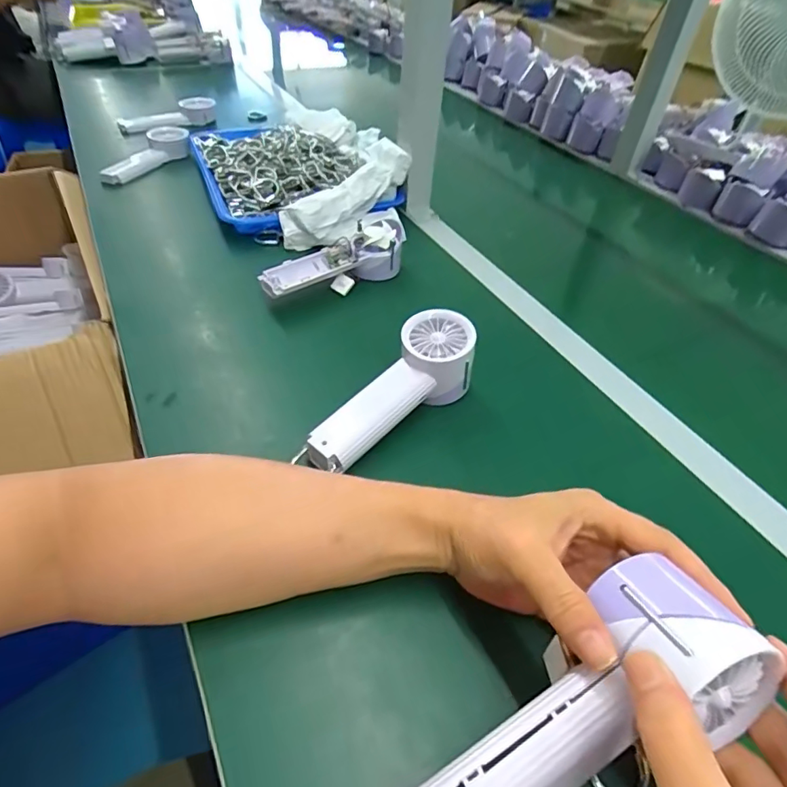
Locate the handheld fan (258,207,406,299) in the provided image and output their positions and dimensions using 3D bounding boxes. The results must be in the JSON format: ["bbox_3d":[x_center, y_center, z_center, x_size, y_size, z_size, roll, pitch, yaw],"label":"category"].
[{"bbox_3d":[-0.067,-0.148,0.581,0.178,0.055,0.062,-24,52,-26],"label":"handheld fan"}]

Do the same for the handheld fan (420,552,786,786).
[{"bbox_3d":[0.079,0.148,0.230,0.168,0.051,0.077,-39,54,-1],"label":"handheld fan"}]

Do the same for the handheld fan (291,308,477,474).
[{"bbox_3d":[-0.005,0.002,0.432,0.174,0.081,0.064,-31,55,-30],"label":"handheld fan"}]

